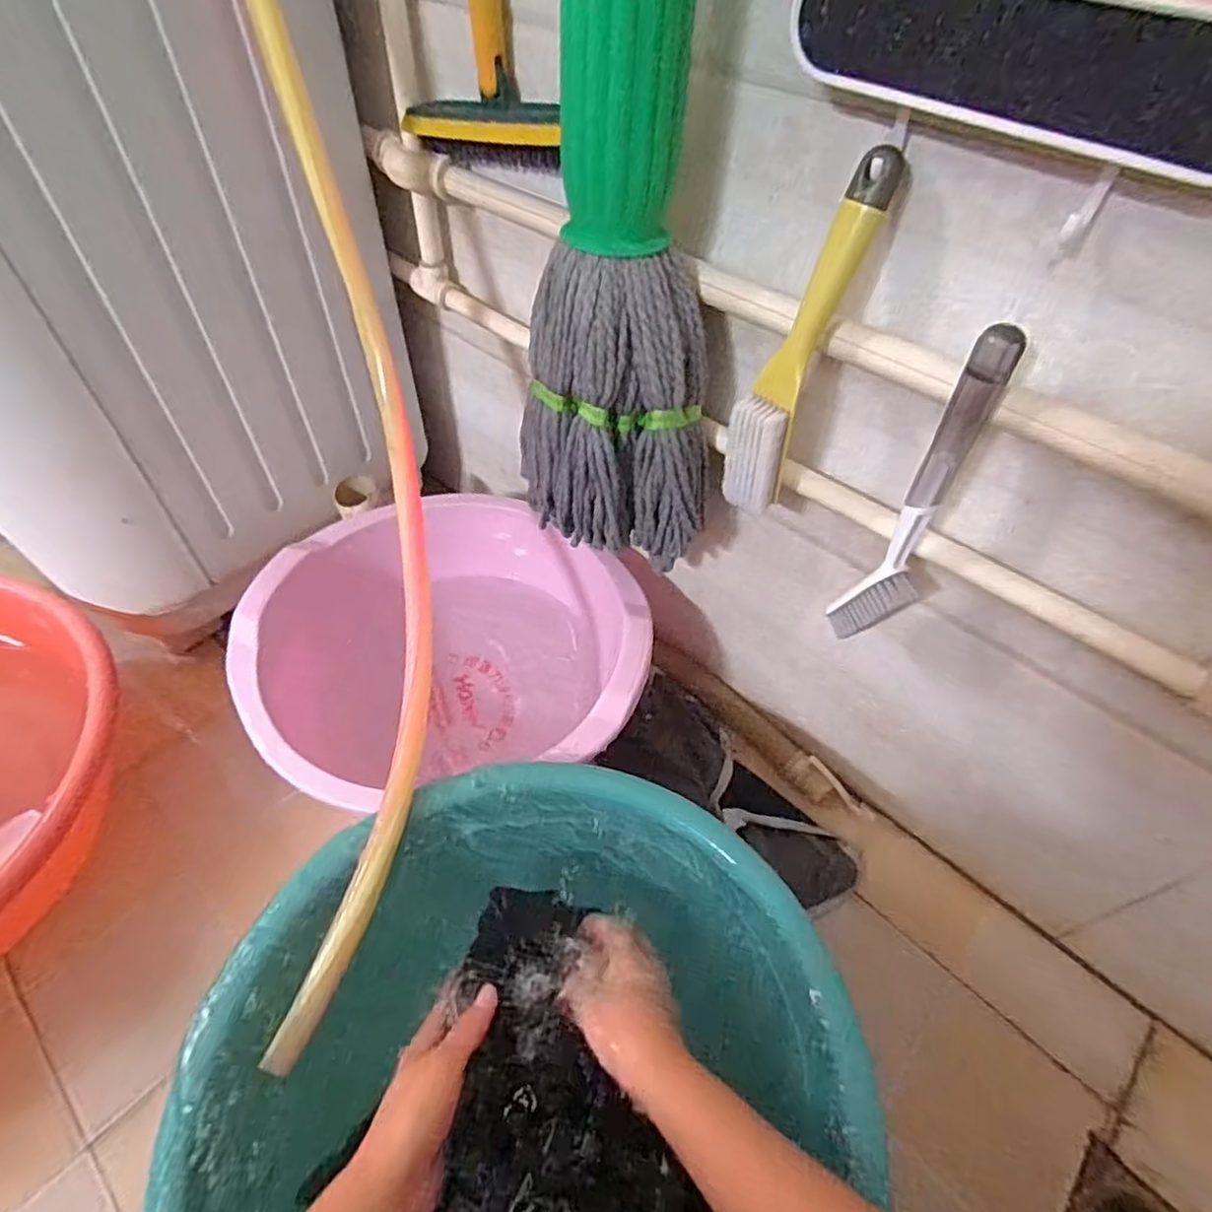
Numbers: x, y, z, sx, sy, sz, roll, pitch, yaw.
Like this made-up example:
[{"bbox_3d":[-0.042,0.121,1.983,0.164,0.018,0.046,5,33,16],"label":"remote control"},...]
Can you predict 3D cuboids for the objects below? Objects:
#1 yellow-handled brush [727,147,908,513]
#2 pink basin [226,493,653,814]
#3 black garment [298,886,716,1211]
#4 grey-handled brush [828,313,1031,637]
[{"bbox_3d":[0.122,-0.161,0.424,0.040,0.223,0.038,35,38,24],"label":"yellow-handled brush"},{"bbox_3d":[-0.163,0.046,0.731,0.393,0.178,0.356,-3,51,-5],"label":"pink basin"},{"bbox_3d":[-0.020,0.321,0.405,0.241,0.031,0.207,26,55,18],"label":"black garment"},{"bbox_3d":[0.202,-0.061,0.424,0.048,0.224,0.045,33,57,22],"label":"grey-handled brush"}]

